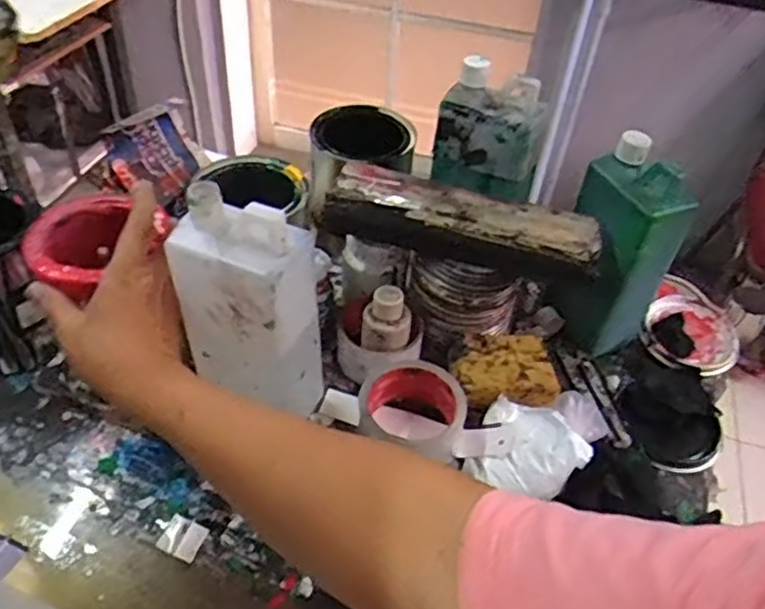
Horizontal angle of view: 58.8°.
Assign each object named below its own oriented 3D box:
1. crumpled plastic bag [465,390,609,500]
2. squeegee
[{"bbox_3d":[0.134,0.127,0.585,0.119,0.054,0.091,4,45,-1],"label":"crumpled plastic bag"},{"bbox_3d":[0.072,-0.078,0.621,0.248,0.037,0.065,16,46,10],"label":"squeegee"}]

